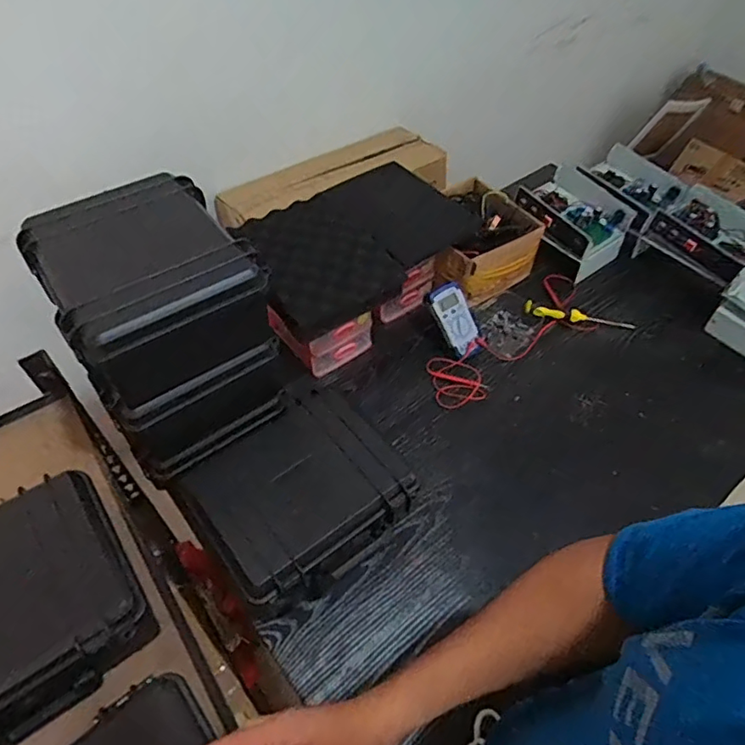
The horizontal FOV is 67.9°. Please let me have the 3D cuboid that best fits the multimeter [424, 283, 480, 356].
[{"bbox_3d":[0.151,-0.096,1.021,0.070,0.028,0.134,-33,101,-22],"label":"multimeter"}]

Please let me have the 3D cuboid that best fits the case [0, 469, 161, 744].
[{"bbox_3d":[-0.398,0.268,0.603,0.260,0.129,0.213,-30,58,-22],"label":"case"}]

